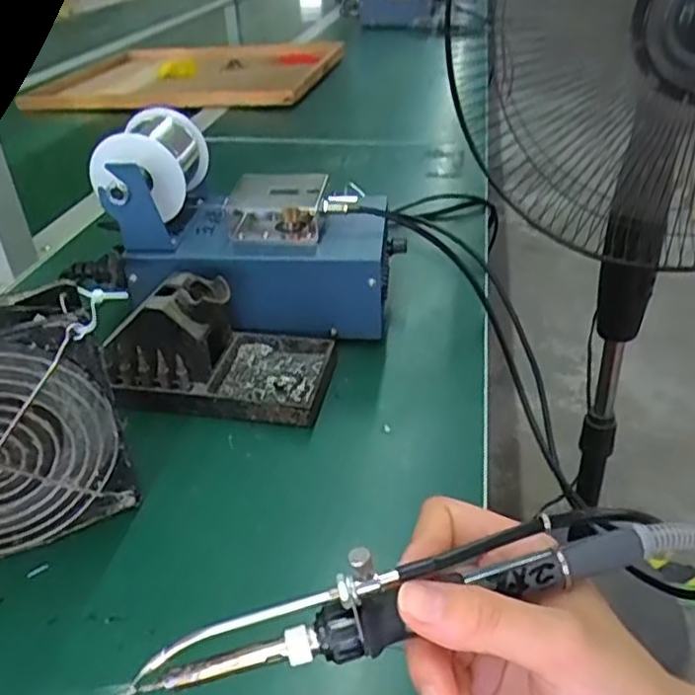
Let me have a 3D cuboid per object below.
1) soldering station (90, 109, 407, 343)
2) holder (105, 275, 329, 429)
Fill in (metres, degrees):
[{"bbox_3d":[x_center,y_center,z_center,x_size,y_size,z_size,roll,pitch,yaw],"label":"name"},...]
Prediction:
[{"bbox_3d":[-0.069,-0.086,0.491,0.202,0.131,0.123,1,34,5],"label":"soldering station"},{"bbox_3d":[-0.080,-0.005,0.429,0.133,0.069,0.079,4,34,9],"label":"holder"}]

